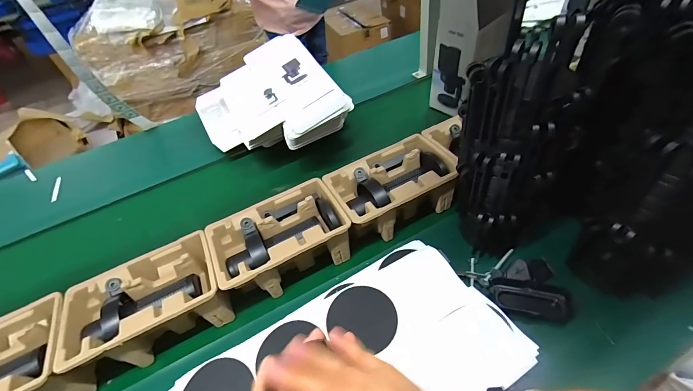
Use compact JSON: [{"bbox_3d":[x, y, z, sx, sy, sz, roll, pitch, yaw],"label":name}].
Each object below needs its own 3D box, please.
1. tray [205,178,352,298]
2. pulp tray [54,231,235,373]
[{"bbox_3d":[-0.120,0.082,0.584,0.229,0.096,0.154,-23,47,-16],"label":"tray"},{"bbox_3d":[-0.321,0.181,0.536,0.231,0.097,0.143,-23,47,-17],"label":"pulp tray"}]

